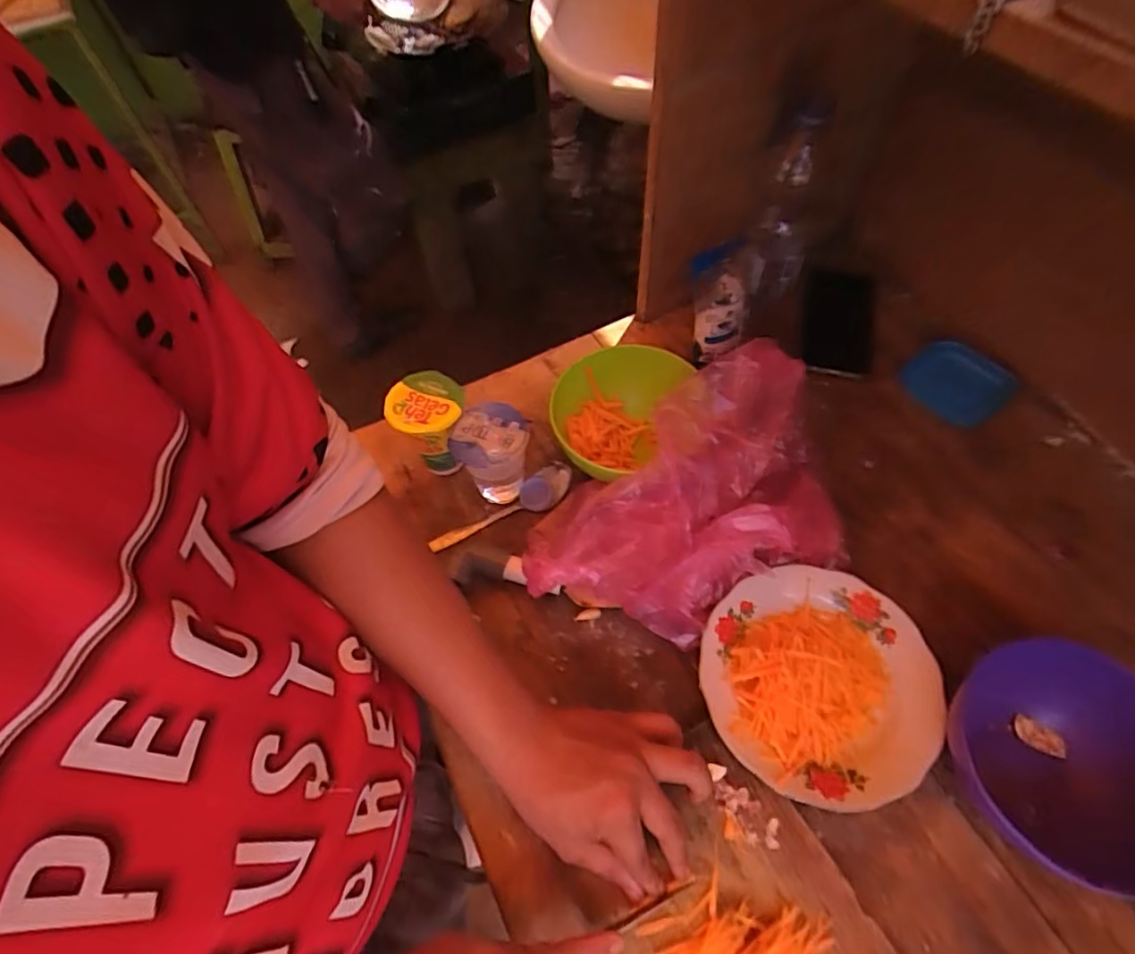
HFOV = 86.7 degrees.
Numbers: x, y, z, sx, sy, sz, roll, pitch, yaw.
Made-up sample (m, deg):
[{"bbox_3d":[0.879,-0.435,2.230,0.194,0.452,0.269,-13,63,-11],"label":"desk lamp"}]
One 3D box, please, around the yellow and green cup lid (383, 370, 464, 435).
[{"bbox_3d":[-0.133,-0.070,0.561,0.068,0.010,0.068,1,63,-2],"label":"yellow and green cup lid"}]

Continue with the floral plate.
[{"bbox_3d":[0.196,0.161,0.480,0.169,0.037,0.175,-1,57,2],"label":"floral plate"}]

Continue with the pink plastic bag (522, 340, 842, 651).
[{"bbox_3d":[0.101,0.022,0.512,0.284,0.135,0.185,-16,57,-3],"label":"pink plastic bag"}]

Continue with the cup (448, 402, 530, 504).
[{"bbox_3d":[-0.068,-0.018,0.584,0.073,0.088,0.067,-3,57,5],"label":"cup"}]

